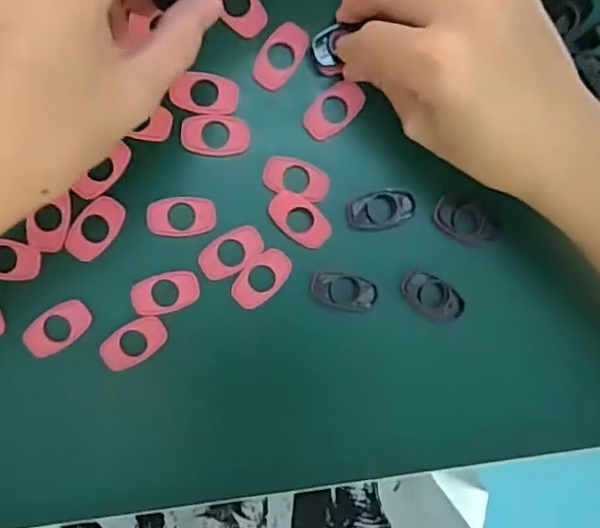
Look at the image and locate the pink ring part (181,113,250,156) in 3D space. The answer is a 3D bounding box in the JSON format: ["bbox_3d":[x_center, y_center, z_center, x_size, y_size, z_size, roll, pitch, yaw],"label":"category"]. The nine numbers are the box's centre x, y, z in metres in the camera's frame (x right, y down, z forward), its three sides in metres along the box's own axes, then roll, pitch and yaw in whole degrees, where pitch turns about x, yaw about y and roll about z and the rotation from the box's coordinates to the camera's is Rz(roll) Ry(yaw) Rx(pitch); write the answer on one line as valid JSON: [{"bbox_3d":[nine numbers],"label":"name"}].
[{"bbox_3d":[-0.041,-0.062,0.297,0.032,0.005,0.019,3,94,-5],"label":"pink ring part"}]

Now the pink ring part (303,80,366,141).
[{"bbox_3d":[0.017,-0.077,0.303,0.034,0.004,0.019,-43,96,-1],"label":"pink ring part"}]

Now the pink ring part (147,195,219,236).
[{"bbox_3d":[-0.058,-0.023,0.301,0.033,0.006,0.019,-3,94,-4],"label":"pink ring part"}]

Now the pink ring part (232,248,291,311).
[{"bbox_3d":[-0.019,0.007,0.302,0.033,0.004,0.019,-44,96,-1],"label":"pink ring part"}]

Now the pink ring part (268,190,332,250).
[{"bbox_3d":[0.000,-0.021,0.301,0.033,0.005,0.020,37,90,-6],"label":"pink ring part"}]

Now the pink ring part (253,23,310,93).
[{"bbox_3d":[-0.009,-0.101,0.298,0.020,0.004,0.033,32,91,-6],"label":"pink ring part"}]

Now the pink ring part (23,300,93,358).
[{"bbox_3d":[-0.117,0.031,0.298,0.033,0.004,0.019,-39,96,-1],"label":"pink ring part"}]

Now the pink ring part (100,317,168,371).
[{"bbox_3d":[-0.081,0.039,0.302,0.032,0.005,0.019,-34,96,-2],"label":"pink ring part"}]

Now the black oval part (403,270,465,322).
[{"bbox_3d":[0.067,0.016,0.314,0.034,0.010,0.019,25,92,-6],"label":"black oval part"}]

